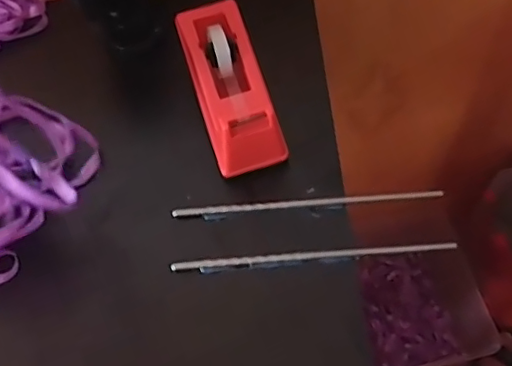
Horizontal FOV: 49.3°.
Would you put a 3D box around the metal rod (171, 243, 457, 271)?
[{"bbox_3d":[0.044,0.058,0.438,0.218,0.009,0.007,-4,58,2],"label":"metal rod"}]

